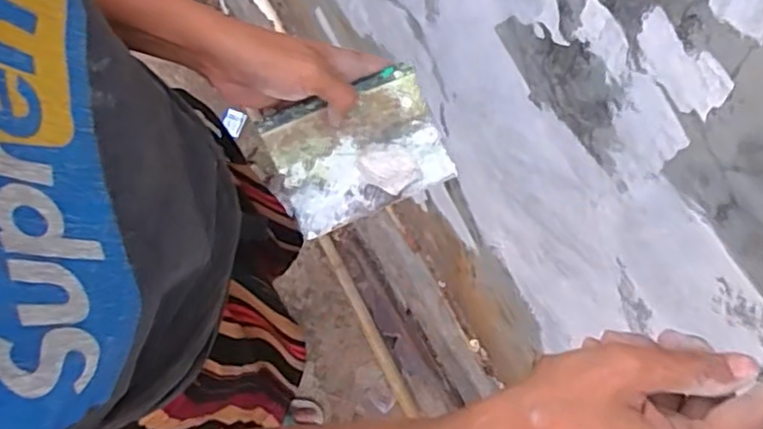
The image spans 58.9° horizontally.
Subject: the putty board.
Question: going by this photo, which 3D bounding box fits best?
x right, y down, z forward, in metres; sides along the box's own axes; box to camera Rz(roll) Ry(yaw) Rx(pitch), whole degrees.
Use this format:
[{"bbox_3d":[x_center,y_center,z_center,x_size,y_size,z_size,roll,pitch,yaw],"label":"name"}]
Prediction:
[{"bbox_3d":[-0.017,-0.043,0.473,0.120,0.018,0.087,-23,95,-8],"label":"putty board"}]

